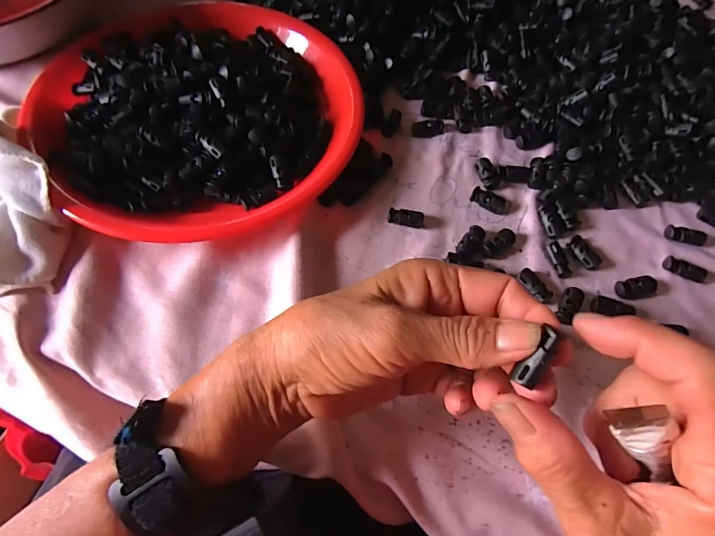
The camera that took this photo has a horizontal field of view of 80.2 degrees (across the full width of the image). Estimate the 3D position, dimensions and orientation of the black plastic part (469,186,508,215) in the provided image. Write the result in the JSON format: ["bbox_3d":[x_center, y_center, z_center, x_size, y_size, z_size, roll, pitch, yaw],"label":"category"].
[{"bbox_3d":[0.106,-0.054,0.341,0.030,0.010,0.015,19,65,6],"label":"black plastic part"}]

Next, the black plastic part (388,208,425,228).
[{"bbox_3d":[0.038,-0.039,0.332,0.027,0.008,0.014,13,65,3],"label":"black plastic part"}]

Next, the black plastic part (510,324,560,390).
[{"bbox_3d":[0.074,0.036,0.172,0.009,0.005,0.027,26,101,10],"label":"black plastic part"}]

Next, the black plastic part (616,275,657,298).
[{"bbox_3d":[0.206,0.014,0.313,0.030,0.007,0.015,-13,66,-8],"label":"black plastic part"}]

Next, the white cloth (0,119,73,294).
[{"bbox_3d":[-0.250,-0.048,0.286,0.083,0.051,0.132,-25,68,-14],"label":"white cloth"}]

